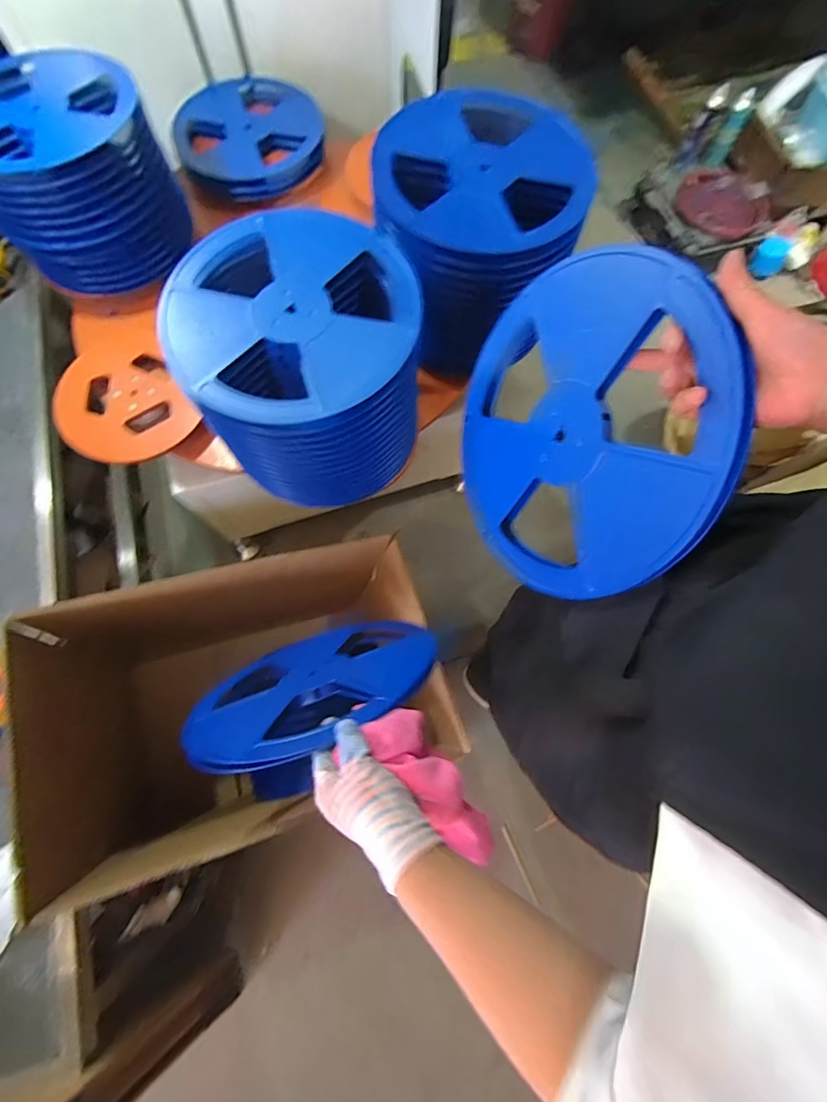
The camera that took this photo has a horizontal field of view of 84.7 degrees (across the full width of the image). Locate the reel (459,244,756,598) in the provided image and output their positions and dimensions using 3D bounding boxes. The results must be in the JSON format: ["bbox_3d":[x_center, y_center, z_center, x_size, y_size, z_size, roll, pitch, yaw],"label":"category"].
[{"bbox_3d":[0.151,-0.112,0.454,0.017,0.314,0.310,-5,47,-28],"label":"reel"}]

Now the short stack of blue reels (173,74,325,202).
[{"bbox_3d":[-0.363,-0.931,1.006,0.316,0.059,0.339,-16,75,-6],"label":"short stack of blue reels"}]

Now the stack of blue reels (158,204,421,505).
[{"bbox_3d":[-0.160,-0.274,0.681,0.309,0.245,0.316,39,76,9],"label":"stack of blue reels"}]

